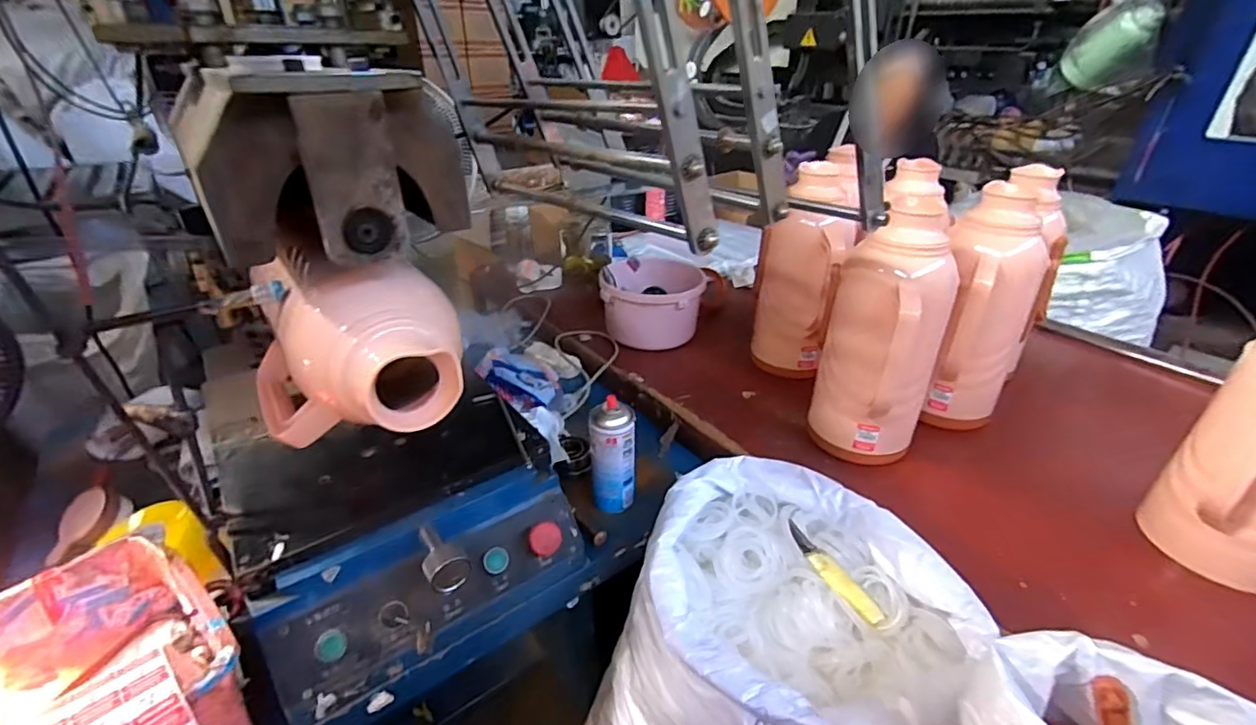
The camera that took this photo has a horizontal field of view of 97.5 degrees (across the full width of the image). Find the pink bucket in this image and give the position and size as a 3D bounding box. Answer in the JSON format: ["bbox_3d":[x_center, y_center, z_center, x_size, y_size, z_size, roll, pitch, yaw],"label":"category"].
[{"bbox_3d":[0.055,-0.123,1.090,0.186,0.121,0.180,7,31,12],"label":"pink bucket"}]

